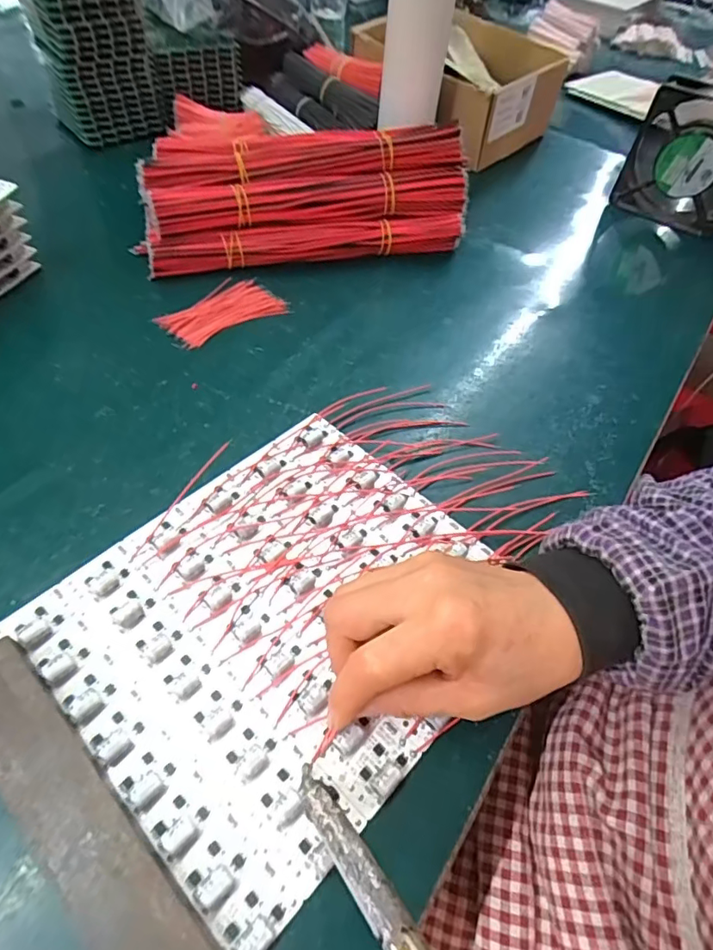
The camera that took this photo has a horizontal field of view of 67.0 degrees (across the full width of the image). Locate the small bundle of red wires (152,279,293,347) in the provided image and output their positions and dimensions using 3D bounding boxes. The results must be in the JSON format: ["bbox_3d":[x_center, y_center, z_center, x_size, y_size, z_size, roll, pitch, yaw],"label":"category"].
[{"bbox_3d":[-0.117,-0.142,0.468,0.067,0.004,0.097,36,58,20],"label":"small bundle of red wires"}]

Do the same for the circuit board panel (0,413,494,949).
[{"bbox_3d":[-0.040,0.073,0.303,0.199,0.012,0.230,37,58,21],"label":"circuit board panel"}]

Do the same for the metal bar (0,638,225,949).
[{"bbox_3d":[-0.116,0.153,0.230,0.198,0.017,0.035,39,59,22],"label":"metal bar"}]

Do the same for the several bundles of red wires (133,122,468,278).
[{"bbox_3d":[-0.045,-0.272,0.519,0.300,0.090,0.114,-9,54,-12],"label":"several bundles of red wires"}]

